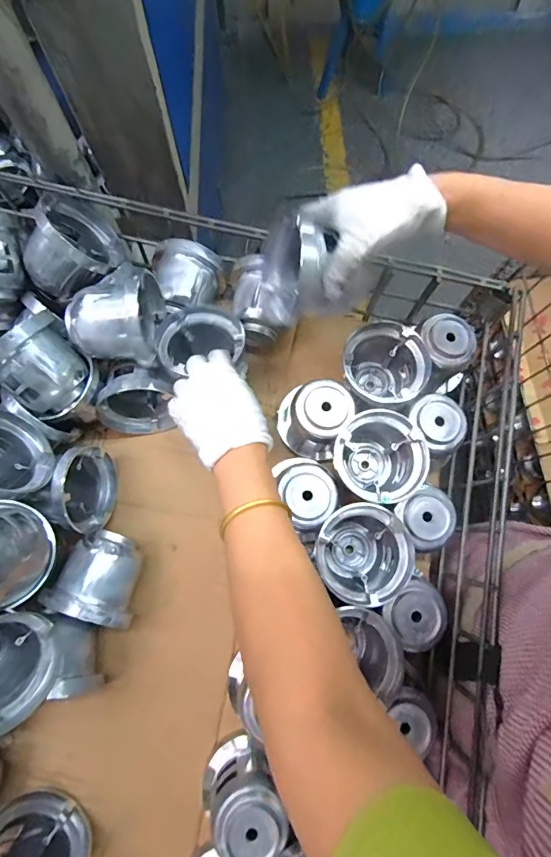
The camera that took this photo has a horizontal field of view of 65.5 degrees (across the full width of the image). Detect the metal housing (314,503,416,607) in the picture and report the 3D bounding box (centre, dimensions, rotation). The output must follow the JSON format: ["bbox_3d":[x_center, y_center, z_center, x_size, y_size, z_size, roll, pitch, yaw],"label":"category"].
[{"bbox_3d":[0.087,0.127,0.444,0.091,0.070,0.090,0,77,-1],"label":"metal housing"}]

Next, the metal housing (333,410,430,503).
[{"bbox_3d":[0.107,0.036,0.468,0.090,0.079,0.090,0,77,-1],"label":"metal housing"}]

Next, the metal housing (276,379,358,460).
[{"bbox_3d":[0.044,-0.010,0.479,0.068,0.074,0.075,19,78,3],"label":"metal housing"}]

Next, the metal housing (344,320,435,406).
[{"bbox_3d":[0.118,-0.067,0.493,0.090,0.078,0.093,0,77,-1],"label":"metal housing"}]

